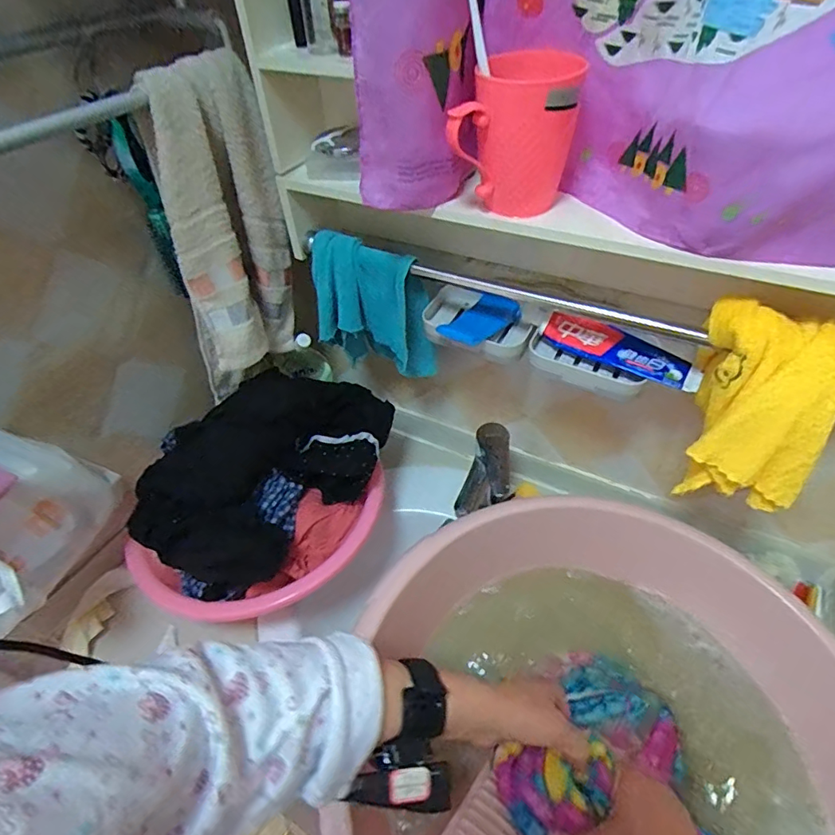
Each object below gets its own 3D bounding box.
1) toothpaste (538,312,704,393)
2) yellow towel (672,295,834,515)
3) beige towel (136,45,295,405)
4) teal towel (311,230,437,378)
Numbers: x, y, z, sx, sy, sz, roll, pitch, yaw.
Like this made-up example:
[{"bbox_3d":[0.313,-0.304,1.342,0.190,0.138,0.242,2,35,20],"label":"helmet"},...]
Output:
[{"bbox_3d":[0.213,-0.075,0.533,0.164,0.025,0.049,24,52,24],"label":"toothpaste"},{"bbox_3d":[0.295,-0.002,0.441,0.105,0.183,0.044,18,27,31],"label":"yellow towel"},{"bbox_3d":[-0.218,-0.196,0.585,0.077,0.340,0.158,15,49,17],"label":"beige towel"},{"bbox_3d":[-0.055,-0.130,0.641,0.146,0.175,0.055,6,47,9],"label":"teal towel"}]

